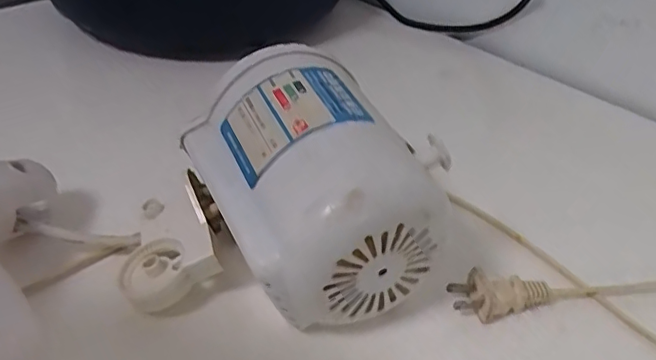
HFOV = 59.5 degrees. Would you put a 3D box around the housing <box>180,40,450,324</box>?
[{"bbox_3d":[-0.012,0.006,0.309,0.097,0.101,0.139,-17,42,-24],"label":"housing"}]

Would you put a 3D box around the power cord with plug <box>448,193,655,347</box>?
[{"bbox_3d":[0.225,0.087,0.293,0.341,0.014,0.126,19,40,19],"label":"power cord with plug"}]

